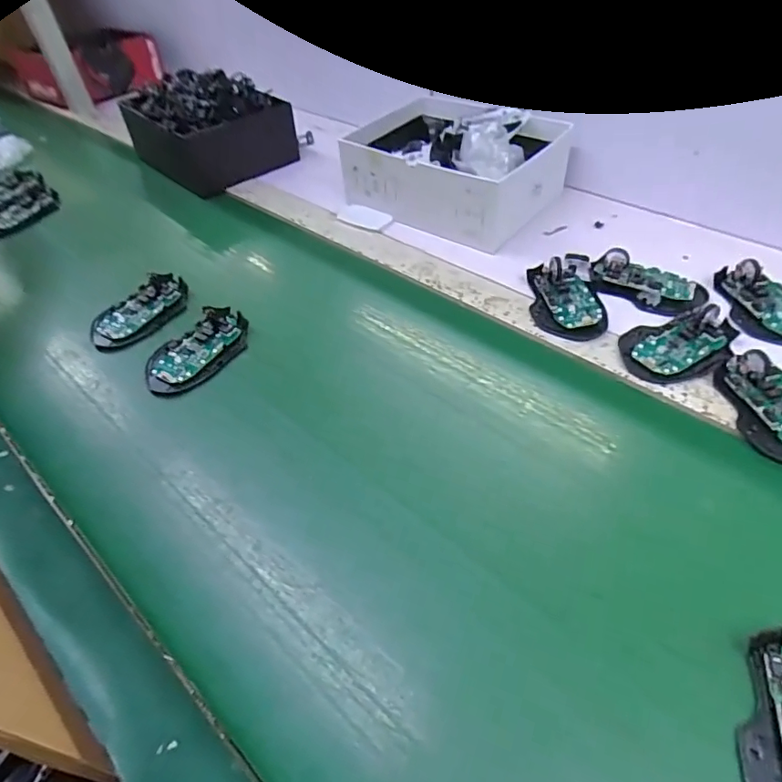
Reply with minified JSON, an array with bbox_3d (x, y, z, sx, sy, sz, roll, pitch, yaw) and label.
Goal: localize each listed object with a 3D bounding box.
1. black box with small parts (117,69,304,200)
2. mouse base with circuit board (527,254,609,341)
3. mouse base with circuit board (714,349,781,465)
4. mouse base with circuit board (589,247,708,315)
[{"bbox_3d":[-0.294,-0.421,0.809,0.194,0.106,0.232,-36,54,-25],"label":"black box with small parts"},{"bbox_3d":[0.182,-0.105,0.535,0.071,0.025,0.122,-2,47,3],"label":"mouse base with circuit board"},{"bbox_3d":[0.313,0.010,0.415,0.063,0.031,0.111,-9,47,-4],"label":"mouse base with circuit board"},{"bbox_3d":[0.270,-0.120,0.536,0.071,0.033,0.109,-37,55,-26],"label":"mouse base with circuit board"}]

